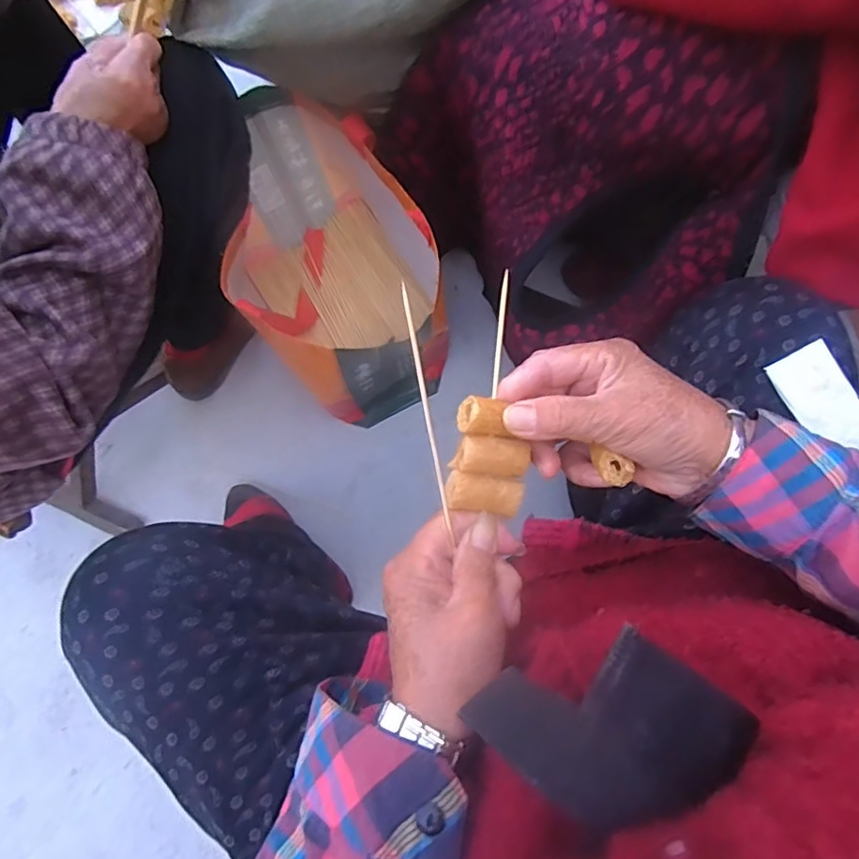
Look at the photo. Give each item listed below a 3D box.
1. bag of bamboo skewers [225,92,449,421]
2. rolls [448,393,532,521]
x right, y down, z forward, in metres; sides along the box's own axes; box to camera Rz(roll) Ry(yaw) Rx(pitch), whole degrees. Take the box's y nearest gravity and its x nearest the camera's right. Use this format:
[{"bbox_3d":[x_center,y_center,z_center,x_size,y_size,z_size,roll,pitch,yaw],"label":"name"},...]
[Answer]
[{"bbox_3d":[-0.126,-0.190,0.768,0.216,0.269,0.304,-33,81,-5],"label":"bag of bamboo skewers"},{"bbox_3d":[0.032,0.015,0.306,0.040,0.019,0.058,7,80,2],"label":"rolls"}]

